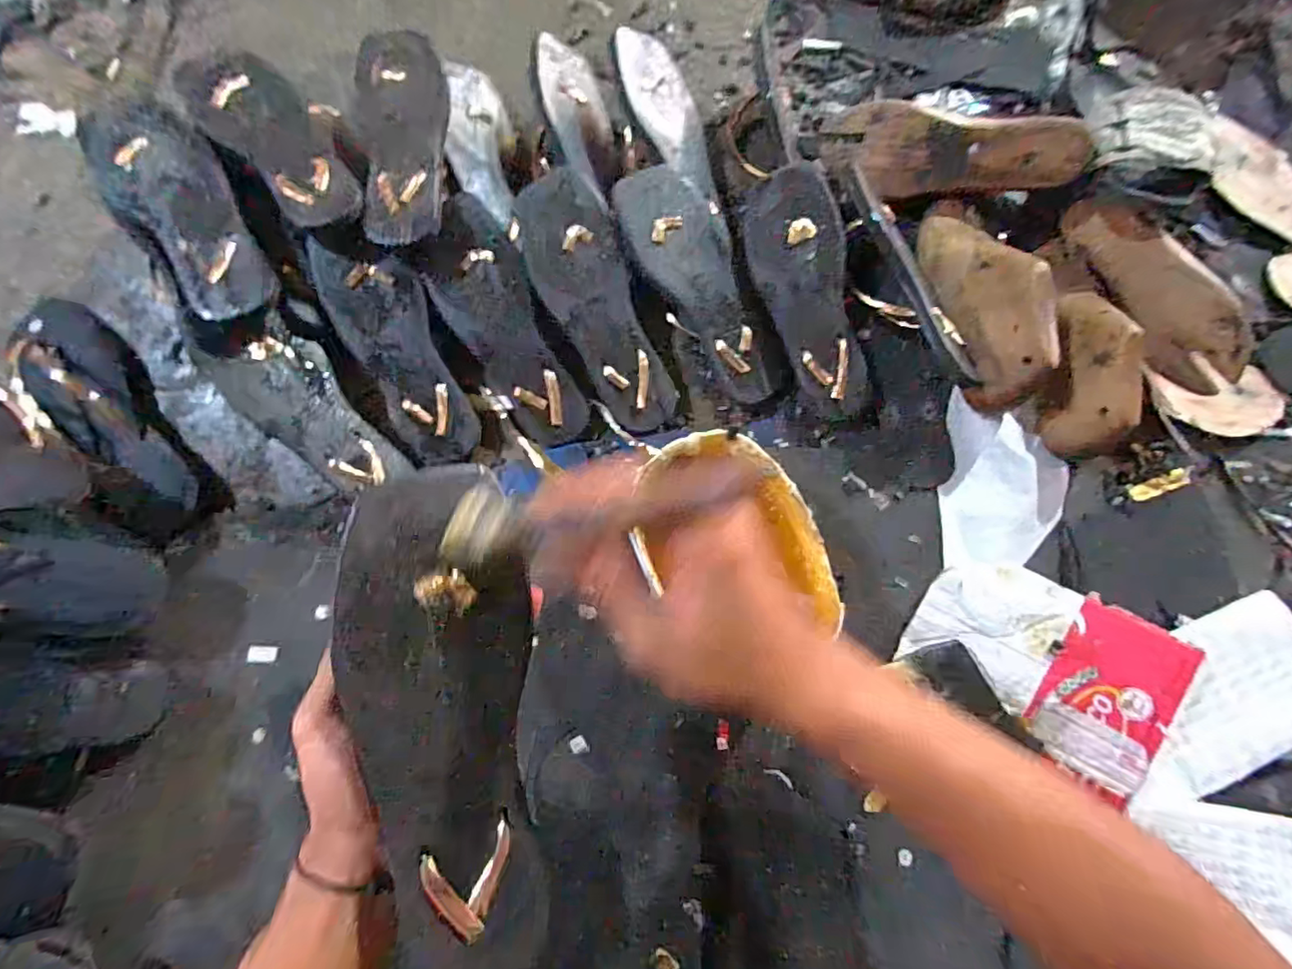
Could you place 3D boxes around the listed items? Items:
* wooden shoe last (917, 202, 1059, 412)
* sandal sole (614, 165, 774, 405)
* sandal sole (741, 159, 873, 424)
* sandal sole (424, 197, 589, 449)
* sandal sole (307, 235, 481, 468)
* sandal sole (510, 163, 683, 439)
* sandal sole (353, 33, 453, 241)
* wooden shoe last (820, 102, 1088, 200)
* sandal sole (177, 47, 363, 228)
[{"bbox_3d":[0.316,-0.185,0.525,0.064,0.085,0.224,-8,67,-3],"label":"wooden shoe last"},{"bbox_3d":[0.051,-0.188,0.534,0.088,0.023,0.234,-26,98,-5],"label":"sandal sole"},{"bbox_3d":[0.152,-0.175,0.523,0.084,0.012,0.233,-12,94,8],"label":"sandal sole"},{"bbox_3d":[-0.134,-0.142,0.519,0.082,0.018,0.227,-26,104,-5],"label":"sandal sole"},{"bbox_3d":[-0.225,-0.119,0.513,0.080,0.016,0.205,-26,103,-5],"label":"sandal sole"},{"bbox_3d":[-0.045,-0.165,0.520,0.081,0.013,0.242,-26,101,-5],"label":"sandal sole"},{"bbox_3d":[-0.226,-0.332,0.512,0.082,0.024,0.239,-5,73,-1],"label":"sandal sole"},{"bbox_3d":[0.298,-0.332,0.557,0.241,0.035,0.075,19,126,20],"label":"wooden shoe last"},{"bbox_3d":[-0.335,-0.315,0.494,0.083,0.026,0.225,-42,85,-7],"label":"sandal sole"}]

